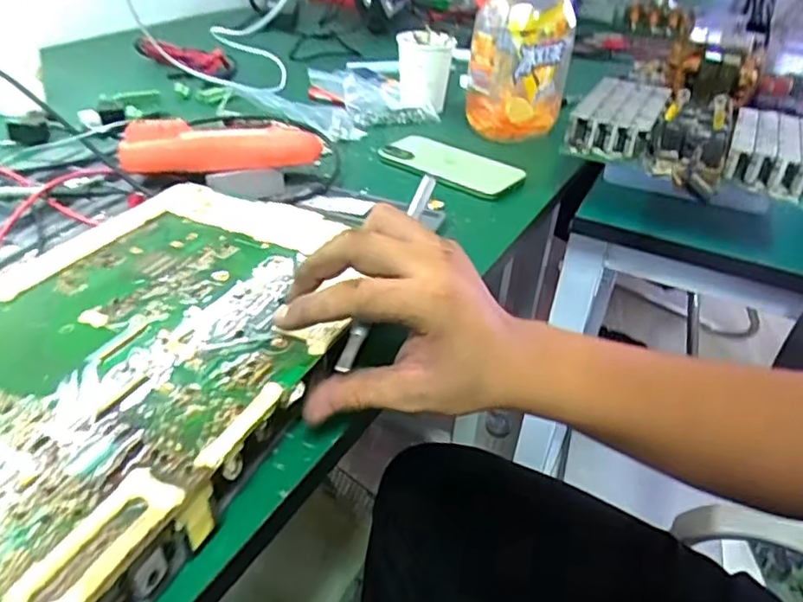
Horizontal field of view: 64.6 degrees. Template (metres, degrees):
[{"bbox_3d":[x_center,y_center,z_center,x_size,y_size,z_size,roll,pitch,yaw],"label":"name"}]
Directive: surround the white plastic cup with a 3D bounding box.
[{"bbox_3d":[0.029,-0.282,0.770,0.064,0.083,0.070,3,35,-2],"label":"white plastic cup"}]

